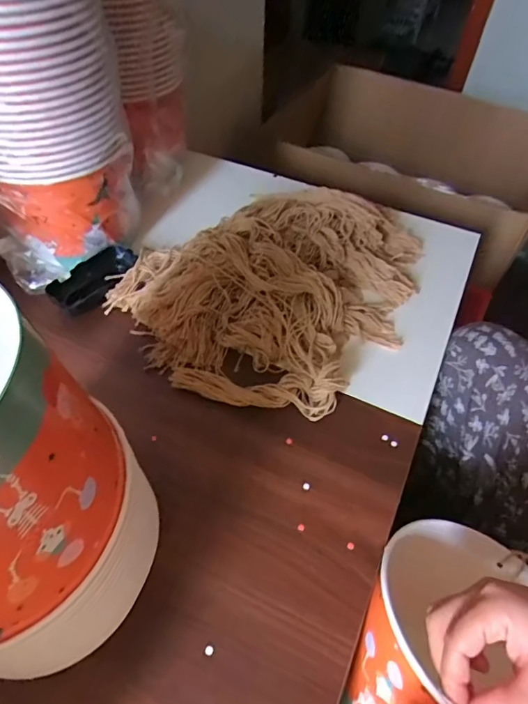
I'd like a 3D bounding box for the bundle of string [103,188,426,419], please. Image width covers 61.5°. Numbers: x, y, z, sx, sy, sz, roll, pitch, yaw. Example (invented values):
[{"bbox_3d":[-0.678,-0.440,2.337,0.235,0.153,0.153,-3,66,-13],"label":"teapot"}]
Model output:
[{"bbox_3d":[0.042,-0.094,0.528,0.280,0.055,0.387,40,60,24],"label":"bundle of string"}]

